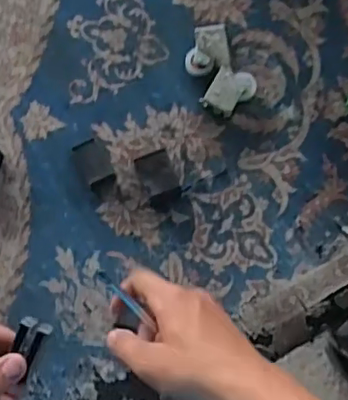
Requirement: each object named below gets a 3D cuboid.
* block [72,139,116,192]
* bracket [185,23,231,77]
[{"bbox_3d":[-0.074,-0.032,0.549,0.029,0.025,0.042,-26,78,-5],"label":"block"},{"bbox_3d":[0.032,-0.147,0.578,0.042,0.022,0.044,-7,77,-1],"label":"bracket"}]

